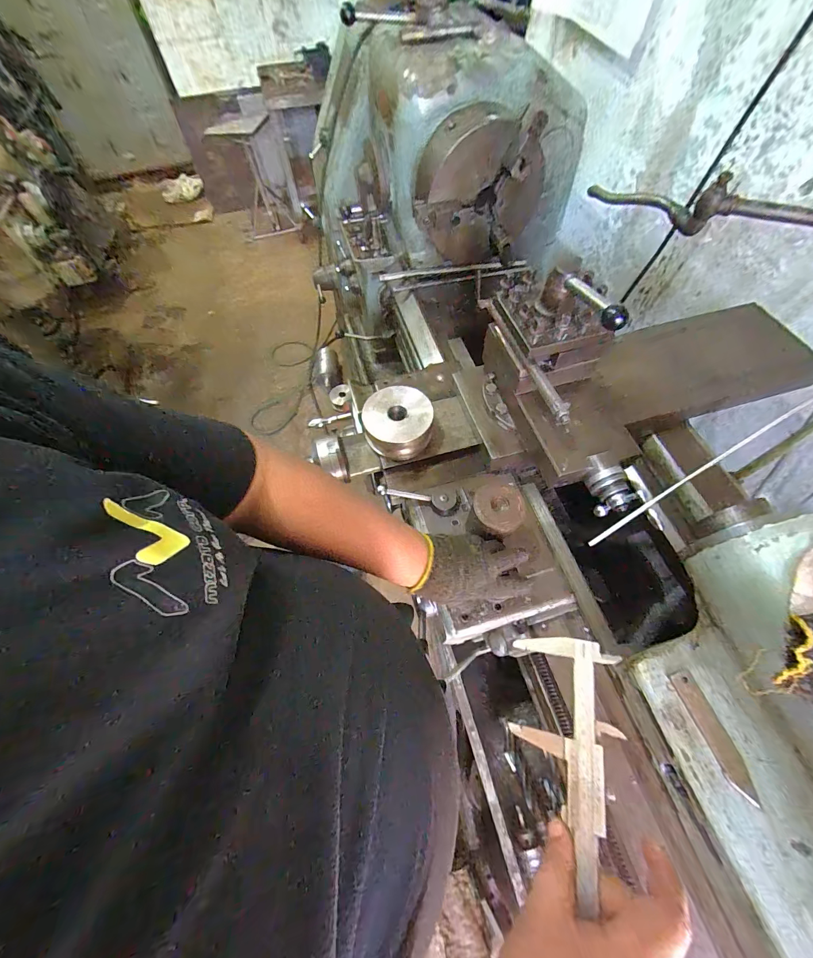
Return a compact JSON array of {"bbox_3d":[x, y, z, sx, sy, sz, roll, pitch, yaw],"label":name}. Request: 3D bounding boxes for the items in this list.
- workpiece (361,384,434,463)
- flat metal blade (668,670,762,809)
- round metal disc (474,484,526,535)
[{"bbox_3d":[-0.016,-0.105,0.665,0.122,0.062,0.122,-1,62,2],"label":"workpiece"},{"bbox_3d":[0.376,0.310,0.440,0.031,0.009,0.135,-16,62,-7],"label":"flat metal blade"},{"bbox_3d":[0.135,0.042,0.526,0.070,0.011,0.073,-1,62,2],"label":"round metal disc"}]

